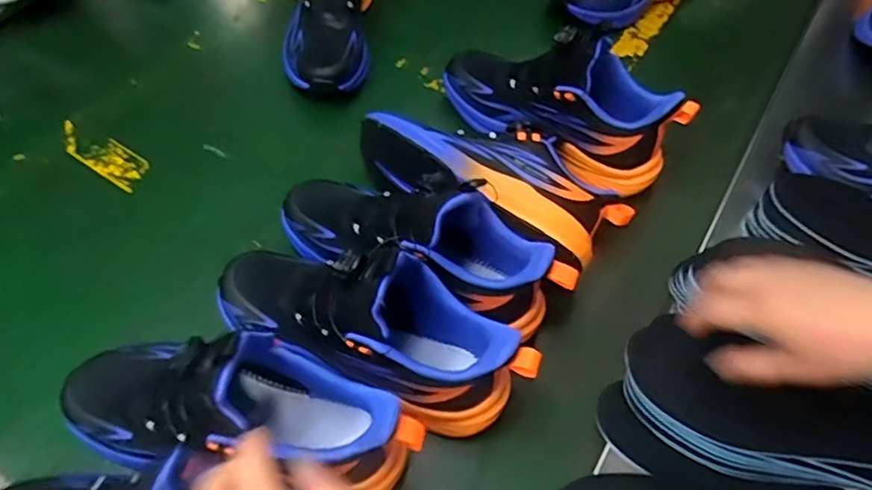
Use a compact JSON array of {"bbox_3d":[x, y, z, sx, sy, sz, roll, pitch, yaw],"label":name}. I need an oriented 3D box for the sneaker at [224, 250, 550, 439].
[{"bbox_3d":[-0.058,0.064,0.449,0.257,0.139,0.108,22,58,12],"label":"sneaker"}]

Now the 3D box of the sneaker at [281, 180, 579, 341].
[{"bbox_3d":[-0.020,0.002,0.493,0.258,0.132,0.106,21,57,11],"label":"sneaker"}]

